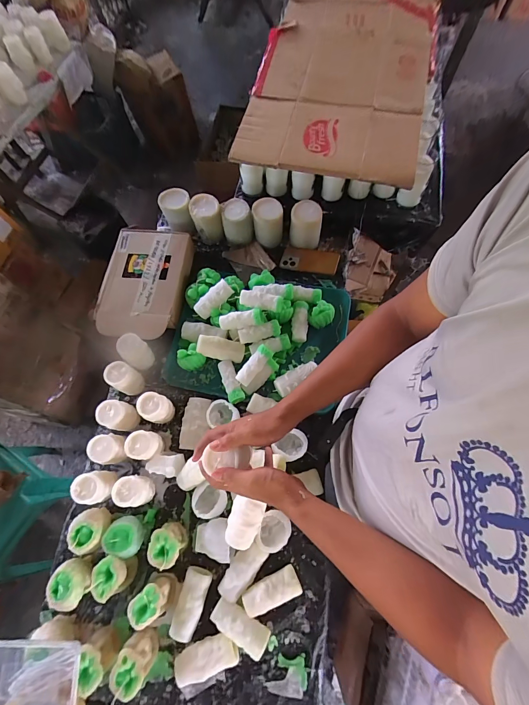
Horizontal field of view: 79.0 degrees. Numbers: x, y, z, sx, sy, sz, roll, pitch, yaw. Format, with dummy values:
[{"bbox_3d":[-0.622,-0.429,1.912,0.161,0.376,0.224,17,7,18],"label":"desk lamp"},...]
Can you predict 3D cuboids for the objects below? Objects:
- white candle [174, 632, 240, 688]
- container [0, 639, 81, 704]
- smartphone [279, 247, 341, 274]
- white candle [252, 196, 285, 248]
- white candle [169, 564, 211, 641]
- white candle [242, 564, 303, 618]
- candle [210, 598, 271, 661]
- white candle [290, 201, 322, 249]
[{"bbox_3d":[-0.110,0.575,0.603,0.118,0.048,0.054,-23,71,-6],"label":"white candle"},{"bbox_3d":[-0.394,0.557,0.539,0.159,0.034,0.117,0,70,2],"label":"container"},{"bbox_3d":[0.128,-0.264,0.907,0.157,0.005,0.077,12,71,7],"label":"smartphone"},{"bbox_3d":[0.010,-0.367,0.900,0.082,0.104,0.076,-4,70,1],"label":"white candle"},{"bbox_3d":[-0.144,0.495,0.634,0.050,0.049,0.111,13,71,7],"label":"white candle"},{"bbox_3d":[0.015,0.474,0.636,0.115,0.050,0.053,-27,71,-7],"label":"white candle"},{"bbox_3d":[-0.046,0.524,0.617,0.115,0.049,0.048,32,74,13],"label":"candle"},{"bbox_3d":[0.115,-0.355,0.882,0.083,0.105,0.079,8,71,5],"label":"white candle"}]

